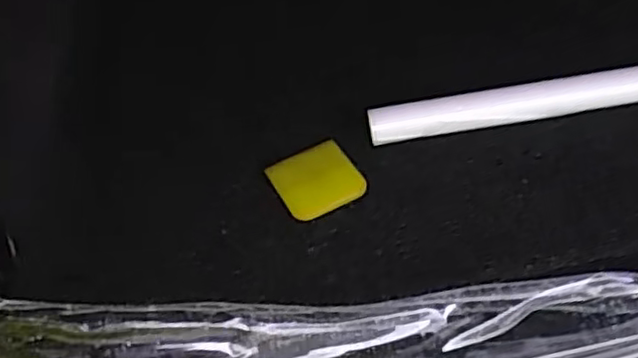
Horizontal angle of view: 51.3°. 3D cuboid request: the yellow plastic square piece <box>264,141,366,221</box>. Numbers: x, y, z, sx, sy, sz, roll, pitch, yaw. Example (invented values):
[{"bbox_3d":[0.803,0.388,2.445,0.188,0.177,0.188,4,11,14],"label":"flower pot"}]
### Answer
[{"bbox_3d":[-0.002,0.000,0.543,0.063,0.009,0.068,-24,45,-14],"label":"yellow plastic square piece"}]

